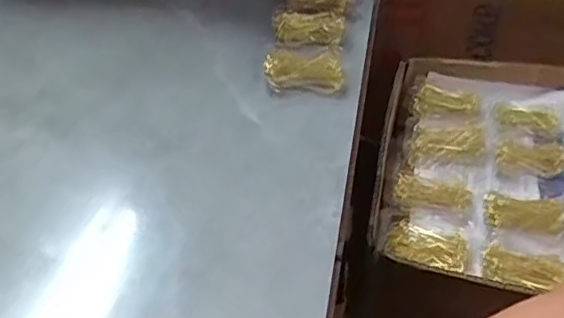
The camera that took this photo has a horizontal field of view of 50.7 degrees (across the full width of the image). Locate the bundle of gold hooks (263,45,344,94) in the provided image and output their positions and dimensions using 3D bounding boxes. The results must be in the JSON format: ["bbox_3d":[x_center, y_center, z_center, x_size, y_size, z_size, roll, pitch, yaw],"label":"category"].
[{"bbox_3d":[0.020,-0.079,0.530,0.068,0.026,0.038,0,40,-4],"label":"bundle of gold hooks"}]

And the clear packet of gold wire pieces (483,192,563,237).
[{"bbox_3d":[0.223,0.048,0.546,0.070,0.009,0.045,7,40,5],"label":"clear packet of gold wire pieces"}]

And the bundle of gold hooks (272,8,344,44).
[{"bbox_3d":[0.029,-0.135,0.602,0.069,0.020,0.047,15,41,14],"label":"bundle of gold hooks"}]

